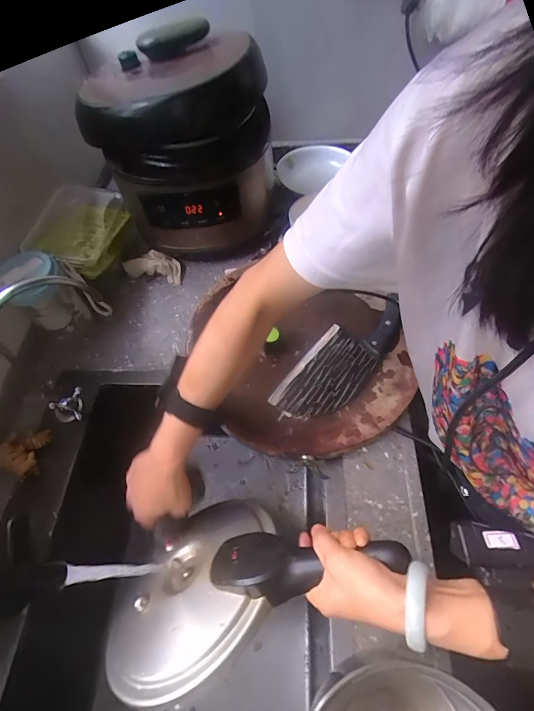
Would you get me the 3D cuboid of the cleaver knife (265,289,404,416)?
[{"bbox_3d":[0.108,-0.001,0.500,0.089,0.029,0.227,35,68,22],"label":"cleaver knife"}]

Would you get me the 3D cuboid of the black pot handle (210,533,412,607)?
[{"bbox_3d":[0.036,0.205,0.348,0.193,0.029,0.059,-14,57,18],"label":"black pot handle"}]

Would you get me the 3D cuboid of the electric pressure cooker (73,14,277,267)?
[{"bbox_3d":[-0.131,-0.328,0.621,0.249,0.296,0.241,-2,59,3],"label":"electric pressure cooker"}]

